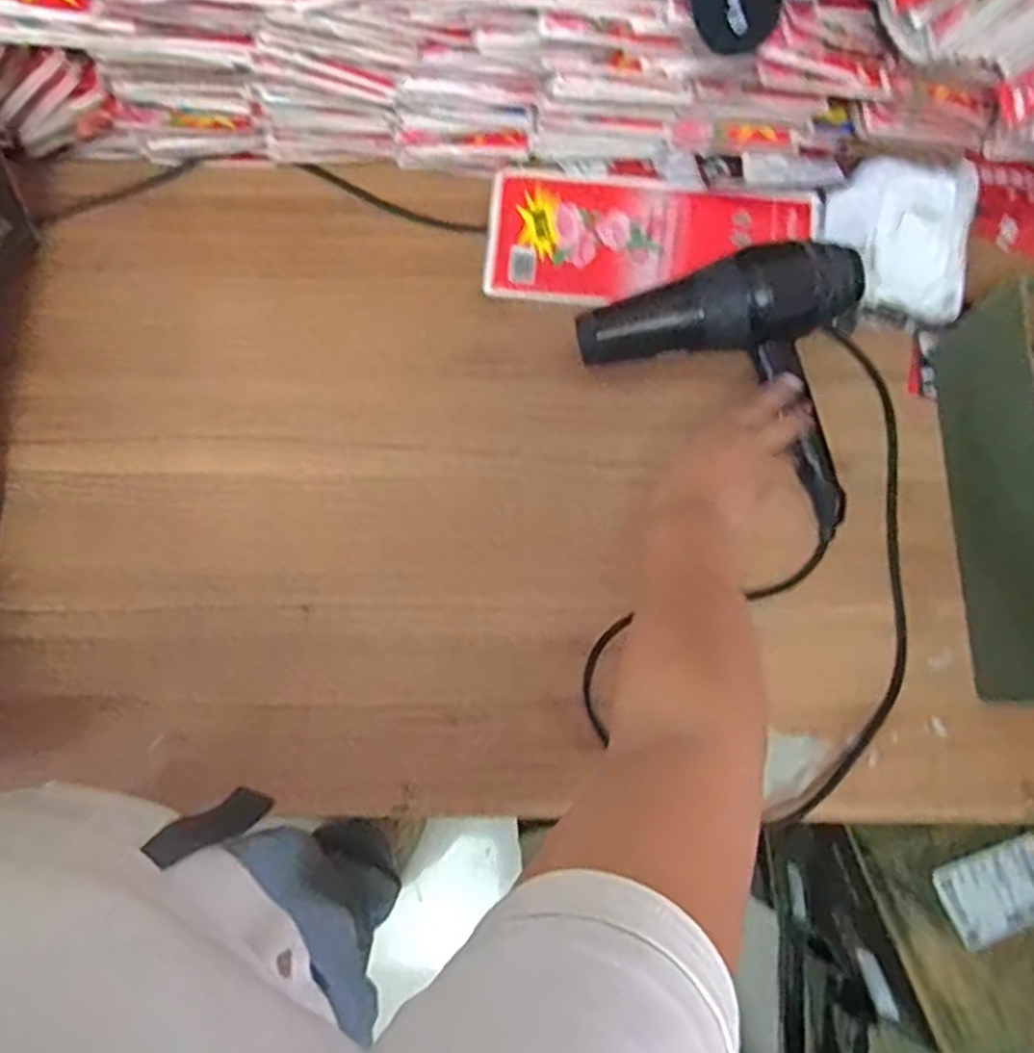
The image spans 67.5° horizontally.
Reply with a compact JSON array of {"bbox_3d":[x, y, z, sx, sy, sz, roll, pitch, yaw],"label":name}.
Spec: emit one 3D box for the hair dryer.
[{"bbox_3d":[0.214,-0.154,0.667,0.271,0.079,0.184,38,80,7],"label":"hair dryer"}]

